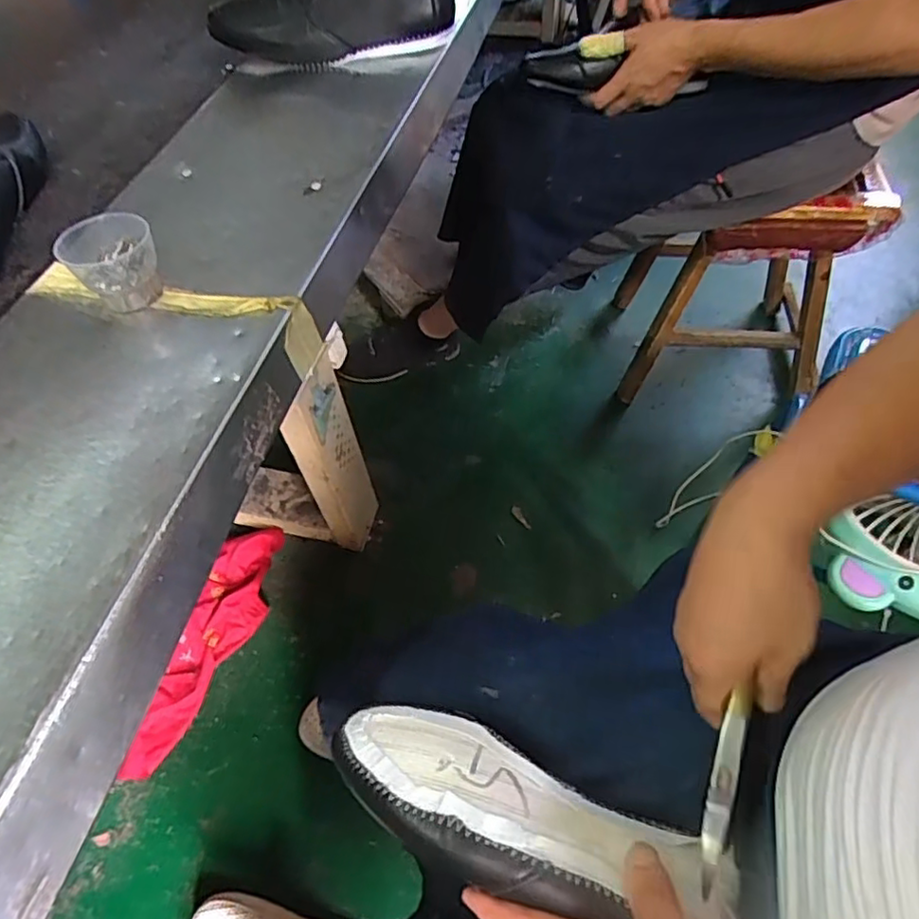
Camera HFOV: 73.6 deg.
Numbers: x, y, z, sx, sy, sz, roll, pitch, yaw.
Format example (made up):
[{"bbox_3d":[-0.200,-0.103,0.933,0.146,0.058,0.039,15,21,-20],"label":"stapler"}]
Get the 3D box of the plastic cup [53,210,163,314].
[{"bbox_3d":[-0.252,-0.145,0.454,0.060,0.051,0.054,-31,59,-15],"label":"plastic cup"}]

